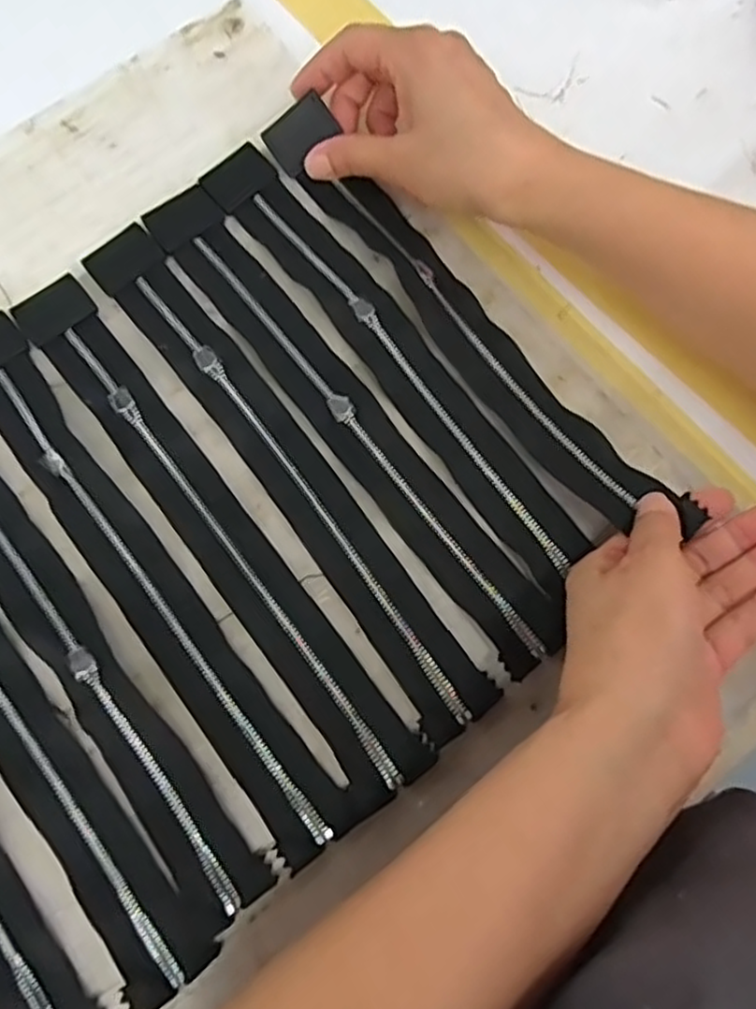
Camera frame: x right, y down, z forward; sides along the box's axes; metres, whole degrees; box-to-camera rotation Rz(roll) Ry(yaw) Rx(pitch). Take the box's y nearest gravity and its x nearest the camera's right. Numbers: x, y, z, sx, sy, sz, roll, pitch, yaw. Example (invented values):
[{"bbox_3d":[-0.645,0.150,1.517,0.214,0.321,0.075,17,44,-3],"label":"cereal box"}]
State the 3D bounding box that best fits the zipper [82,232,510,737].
[{"bbox_3d":[-0.047,-0.020,0.332,0.035,0.006,0.290,-36,79,-8],"label":"zipper"}]

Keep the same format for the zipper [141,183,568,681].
[{"bbox_3d":[-0.016,-0.046,0.336,0.034,0.005,0.290,-37,79,-9],"label":"zipper"}]

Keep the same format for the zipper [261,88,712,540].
[{"bbox_3d":[0.038,-0.094,0.343,0.032,0.021,0.270,-37,78,-9],"label":"zipper"}]

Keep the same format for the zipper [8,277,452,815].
[{"bbox_3d":[-0.079,0.007,0.324,0.035,0.004,0.289,-37,79,-9],"label":"zipper"}]

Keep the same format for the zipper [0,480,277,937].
[{"bbox_3d":[-0.145,0.052,0.312,0.032,0.004,0.290,-38,79,-9],"label":"zipper"}]

